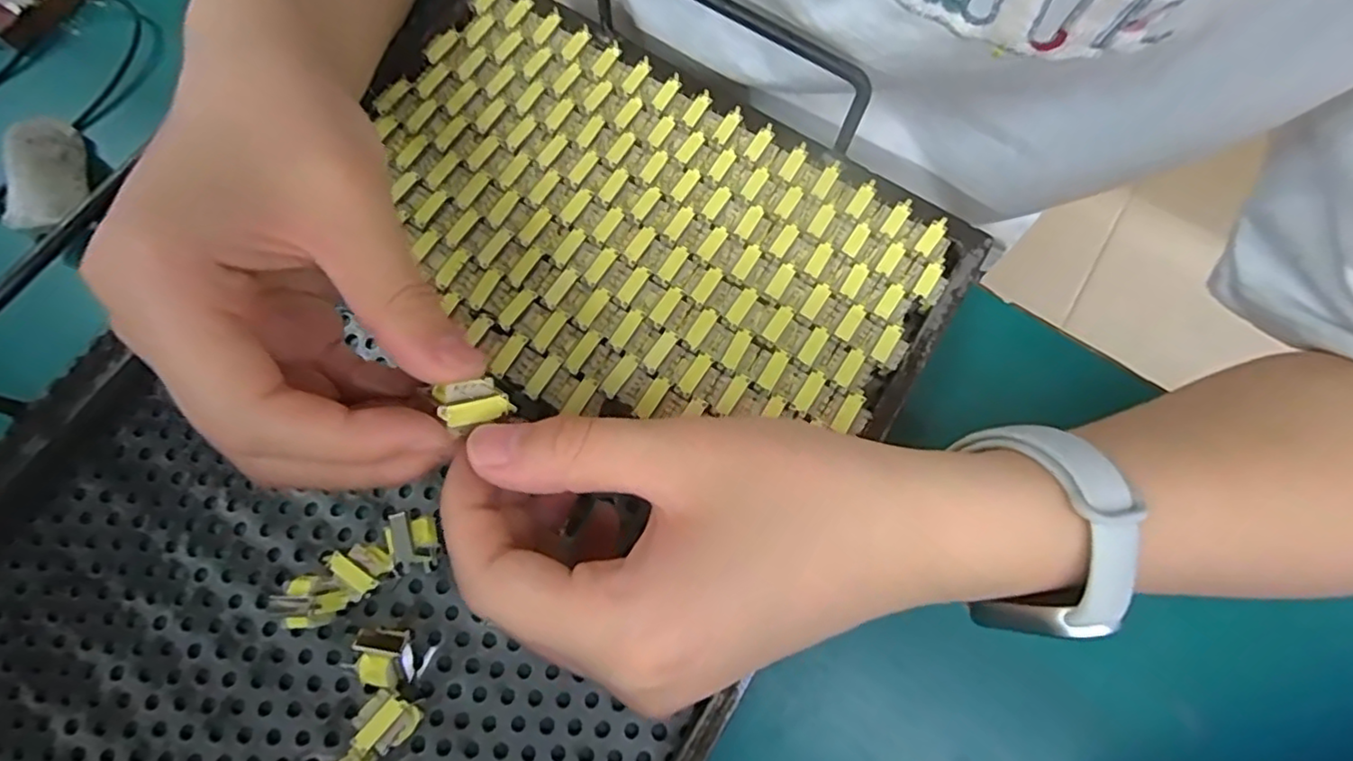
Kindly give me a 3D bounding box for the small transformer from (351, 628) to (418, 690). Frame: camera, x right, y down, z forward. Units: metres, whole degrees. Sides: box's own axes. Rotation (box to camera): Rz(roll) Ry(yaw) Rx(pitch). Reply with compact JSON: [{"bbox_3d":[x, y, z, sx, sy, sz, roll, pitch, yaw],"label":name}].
[{"bbox_3d":[-0.100,0.096,0.220,0.019,0.020,0.019,4,73,0],"label":"small transformer"}]

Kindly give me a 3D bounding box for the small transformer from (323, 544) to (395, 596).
[{"bbox_3d":[-0.114,0.067,0.231,0.021,0.016,0.015,34,75,9],"label":"small transformer"}]

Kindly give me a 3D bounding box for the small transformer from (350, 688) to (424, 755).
[{"bbox_3d":[-0.098,0.116,0.215,0.019,0.016,0.020,34,76,9],"label":"small transformer"}]

